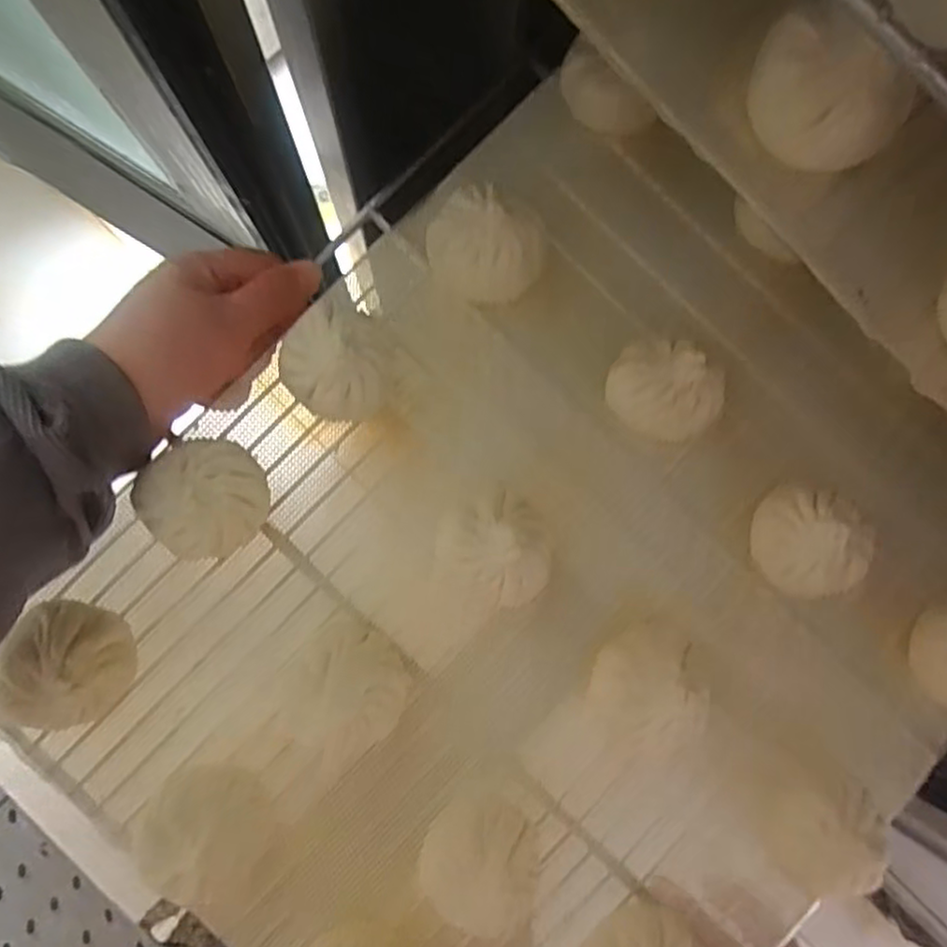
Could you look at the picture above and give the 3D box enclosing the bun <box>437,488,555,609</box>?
[{"bbox_3d":[0.011,0.033,0.322,0.052,0.043,0.048,0,88,-2],"label":"bun"}]

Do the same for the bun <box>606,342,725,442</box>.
[{"bbox_3d":[0.088,-0.037,0.330,0.050,0.038,0.041,42,87,0],"label":"bun"}]

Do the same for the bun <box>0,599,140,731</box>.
[{"bbox_3d":[-0.176,0.083,0.310,0.044,0.045,0.048,41,87,0],"label":"bun"}]

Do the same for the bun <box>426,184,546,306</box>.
[{"bbox_3d":[0.004,-0.103,0.331,0.052,0.046,0.047,32,87,-1],"label":"bun"}]

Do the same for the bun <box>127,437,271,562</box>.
[{"bbox_3d":[-0.119,0.011,0.314,0.049,0.048,0.053,0,88,-2],"label":"bun"}]

